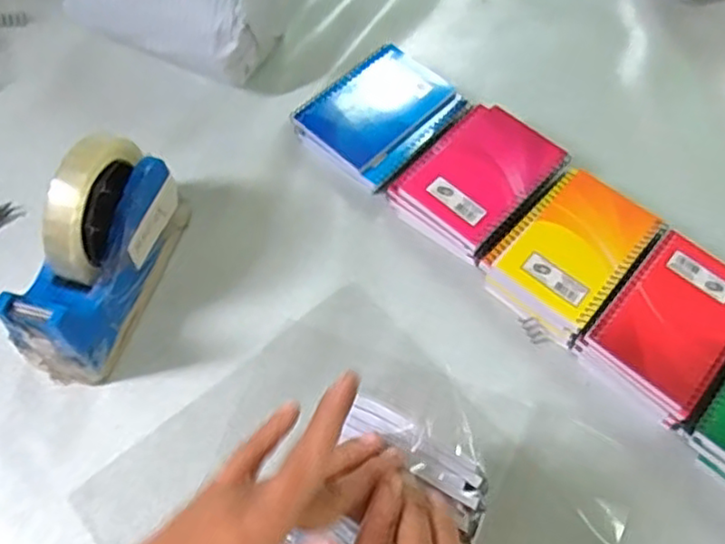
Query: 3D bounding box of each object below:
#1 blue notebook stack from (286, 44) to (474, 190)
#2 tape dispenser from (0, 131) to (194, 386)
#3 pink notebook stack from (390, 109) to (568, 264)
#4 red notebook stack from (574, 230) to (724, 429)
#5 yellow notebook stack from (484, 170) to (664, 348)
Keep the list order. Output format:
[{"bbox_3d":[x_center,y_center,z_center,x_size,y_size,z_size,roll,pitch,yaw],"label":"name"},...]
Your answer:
[{"bbox_3d":[0.019,-0.141,0.596,0.106,0.024,0.134,41,67,17],"label":"blue notebook stack"},{"bbox_3d":[-0.183,-0.015,0.463,0.051,0.120,0.160,20,63,7],"label":"tape dispenser"},{"bbox_3d":[0.099,-0.079,0.566,0.096,0.029,0.134,40,67,16],"label":"pink notebook stack"},{"bbox_3d":[0.237,0.041,0.510,0.090,0.032,0.134,40,67,16],"label":"red notebook stack"},{"bbox_3d":[0.170,-0.018,0.540,0.093,0.031,0.137,39,66,16],"label":"yellow notebook stack"}]

